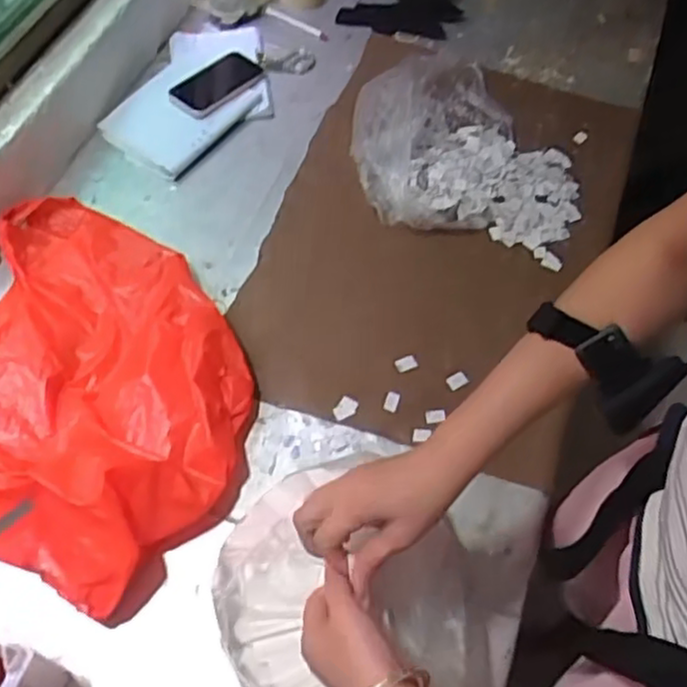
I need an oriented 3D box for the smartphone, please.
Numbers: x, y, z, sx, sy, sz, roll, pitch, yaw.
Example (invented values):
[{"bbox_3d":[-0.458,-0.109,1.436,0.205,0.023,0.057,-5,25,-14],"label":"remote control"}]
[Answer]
[{"bbox_3d":[-0.203,-0.417,1.120,0.070,0.009,0.153,44,68,5],"label":"smartphone"}]

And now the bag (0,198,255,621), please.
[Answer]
[{"bbox_3d":[-0.308,0.027,0.822,0.427,0.109,0.447,20,61,11],"label":"bag"}]

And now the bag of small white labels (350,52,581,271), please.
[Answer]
[{"bbox_3d":[0.187,-0.300,1.034,0.338,0.091,0.324,11,60,6],"label":"bag of small white labels"}]

